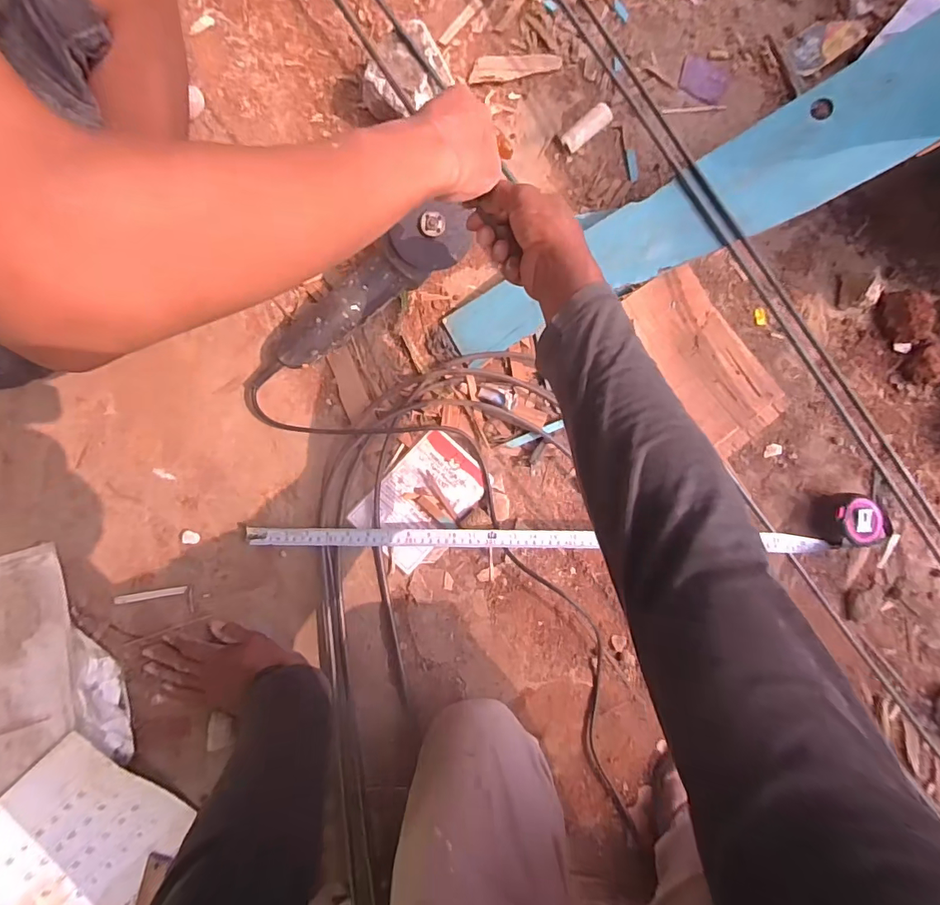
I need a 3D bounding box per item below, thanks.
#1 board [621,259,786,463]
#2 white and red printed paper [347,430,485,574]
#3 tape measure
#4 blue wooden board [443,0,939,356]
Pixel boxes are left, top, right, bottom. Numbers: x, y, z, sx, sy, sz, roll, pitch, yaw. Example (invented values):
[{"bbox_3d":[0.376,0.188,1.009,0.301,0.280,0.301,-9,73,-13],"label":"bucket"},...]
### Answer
[{"bbox_3d":[0.322,-0.131,0.659,0.117,0.015,0.247,-36,91,-3],"label":"board"},{"bbox_3d":[-0.063,0.061,0.634,0.109,0.025,0.165,44,87,-2],"label":"white and red printed paper"},{"bbox_3d":[0.144,0.095,0.616,0.849,0.066,0.069,0,89,-3],"label":"tape measure"},{"bbox_3d":[0.348,-0.335,0.578,0.832,0.032,0.134,-26,91,12],"label":"blue wooden board"}]

